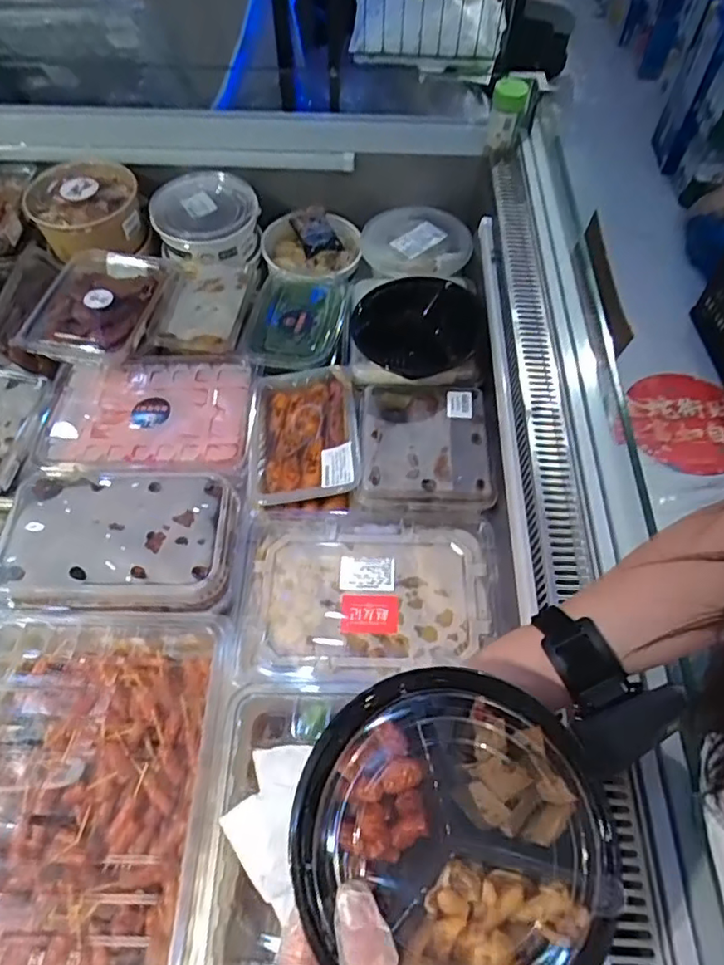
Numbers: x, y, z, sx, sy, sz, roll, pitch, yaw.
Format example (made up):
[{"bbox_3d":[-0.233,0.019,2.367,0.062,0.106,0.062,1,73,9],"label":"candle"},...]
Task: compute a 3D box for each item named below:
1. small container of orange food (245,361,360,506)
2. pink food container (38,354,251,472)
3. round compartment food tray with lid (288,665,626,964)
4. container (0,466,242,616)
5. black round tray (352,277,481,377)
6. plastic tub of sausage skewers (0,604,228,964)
[{"bbox_3d":[-0.075,-0.067,0.761,0.135,0.042,0.198,-3,58,-2],"label":"small container of orange food"},{"bbox_3d":[-0.276,-0.088,0.773,0.261,0.029,0.183,0,58,0],"label":"pink food container"},{"bbox_3d":[0.053,0.189,0.333,0.168,0.044,0.150,19,60,11],"label":"round compartment food tray with lid"},{"bbox_3d":[-0.269,0.058,0.666,0.262,0.032,0.171,3,58,2],"label":"container"},{"bbox_3d":[0.074,-0.198,0.793,0.150,0.071,0.146,0,58,0],"label":"black round tray"},{"bbox_3d":[-0.279,0.299,0.562,0.260,0.072,0.345,2,58,1],"label":"plastic tub of sausage skewers"}]

